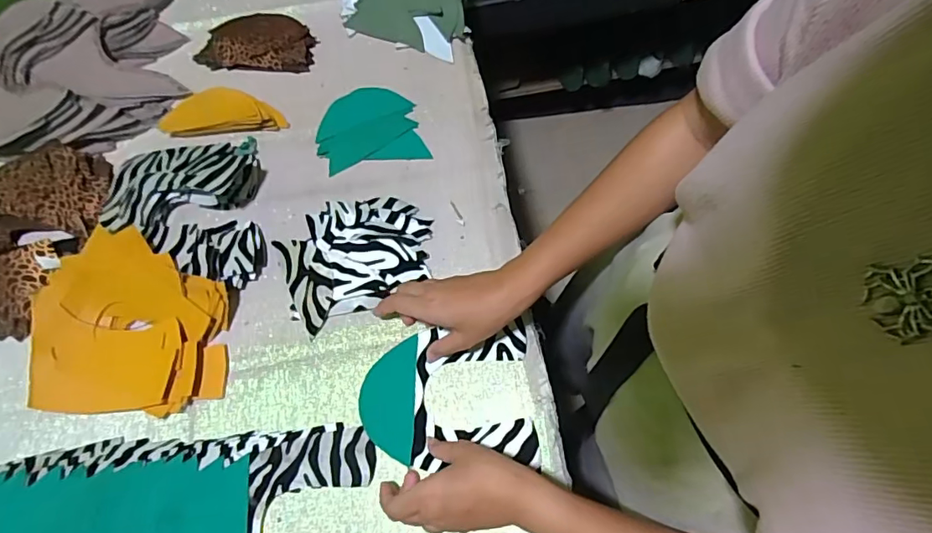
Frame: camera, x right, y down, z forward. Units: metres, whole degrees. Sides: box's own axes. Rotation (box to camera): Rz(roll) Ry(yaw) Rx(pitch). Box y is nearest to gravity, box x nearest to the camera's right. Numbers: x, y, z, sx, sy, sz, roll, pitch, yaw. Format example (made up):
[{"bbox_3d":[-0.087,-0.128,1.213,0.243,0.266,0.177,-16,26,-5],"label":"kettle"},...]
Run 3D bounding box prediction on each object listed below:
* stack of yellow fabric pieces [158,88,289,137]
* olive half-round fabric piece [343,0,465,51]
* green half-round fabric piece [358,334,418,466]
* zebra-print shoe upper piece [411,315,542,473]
[{"bbox_3d":[-0.283,-0.182,0.606,0.138,0.019,0.060,-2,70,0],"label":"stack of yellow fabric pieces"},{"bbox_3d":[-0.069,-0.321,0.641,0.135,0.012,0.090,18,95,3],"label":"olive half-round fabric piece"},{"bbox_3d":[-0.075,0.125,0.495,0.052,0.005,0.110,0,70,5],"label":"green half-round fabric piece"},{"bbox_3d":[0.005,0.122,0.491,0.115,0.009,0.129,-5,70,0],"label":"zebra-print shoe upper piece"}]

